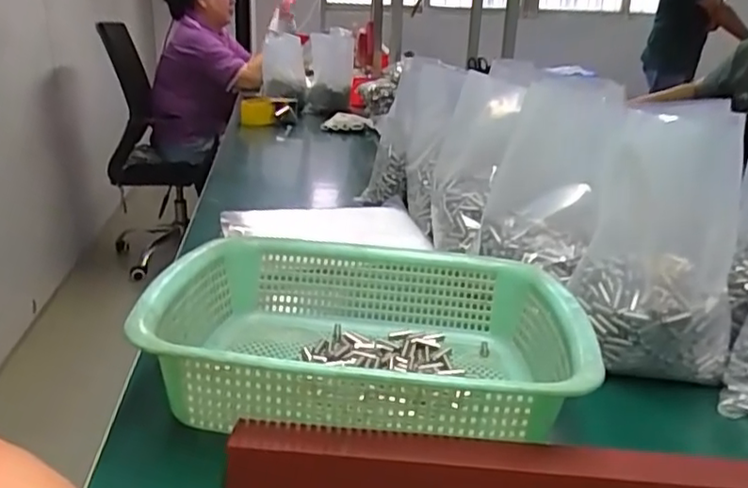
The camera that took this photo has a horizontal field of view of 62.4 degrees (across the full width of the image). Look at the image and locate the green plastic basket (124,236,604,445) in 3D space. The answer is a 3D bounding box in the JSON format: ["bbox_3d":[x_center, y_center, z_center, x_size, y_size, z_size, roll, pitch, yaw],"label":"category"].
[{"bbox_3d":[-0.001,0.068,0.465,0.293,0.089,0.227,3,21,3],"label":"green plastic basket"}]

